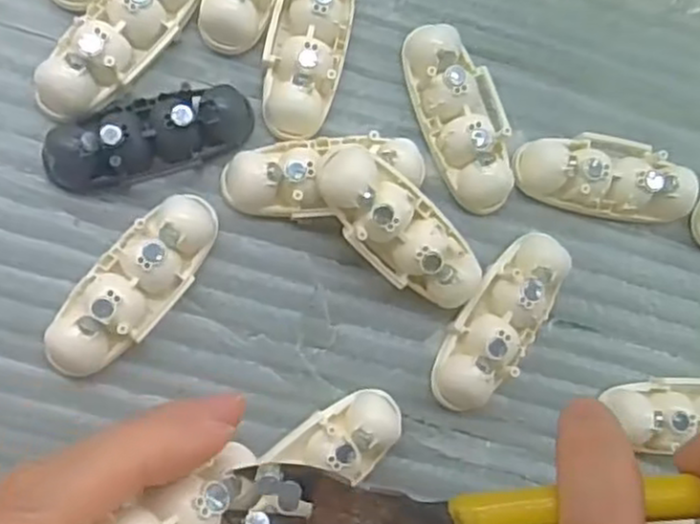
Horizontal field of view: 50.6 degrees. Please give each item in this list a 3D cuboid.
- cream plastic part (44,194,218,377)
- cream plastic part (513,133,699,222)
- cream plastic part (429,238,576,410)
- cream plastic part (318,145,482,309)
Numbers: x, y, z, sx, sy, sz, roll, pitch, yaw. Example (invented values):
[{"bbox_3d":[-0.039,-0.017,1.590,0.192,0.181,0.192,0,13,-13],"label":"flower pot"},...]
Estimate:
[{"bbox_3d":[-0.064,0.007,0.218,0.025,0.015,0.061,41,80,-4],"label":"cream plastic part"},{"bbox_3d":[0.087,-0.029,0.247,0.061,0.012,0.026,11,83,-8],"label":"cream plastic part"},{"bbox_3d":[0.049,0.019,0.236,0.025,0.016,0.061,38,80,-4],"label":"cream plastic part"},{"bbox_3d":[0.015,-0.010,0.228,0.060,0.023,0.025,45,83,-6],"label":"cream plastic part"}]

